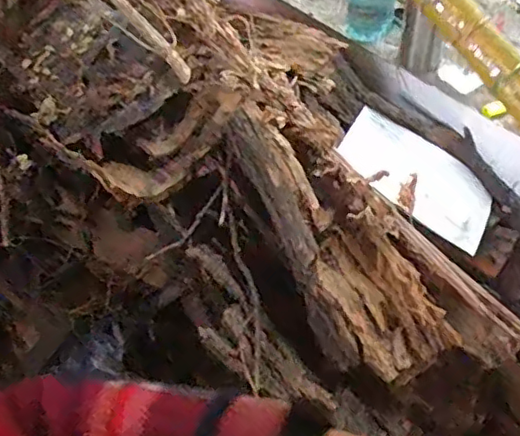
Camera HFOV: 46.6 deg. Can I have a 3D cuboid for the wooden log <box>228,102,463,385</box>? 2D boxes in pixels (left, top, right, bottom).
[{"bbox_3d":[0.082,0.028,0.779,0.154,0.093,0.400,-37,90,-24],"label":"wooden log"}]

